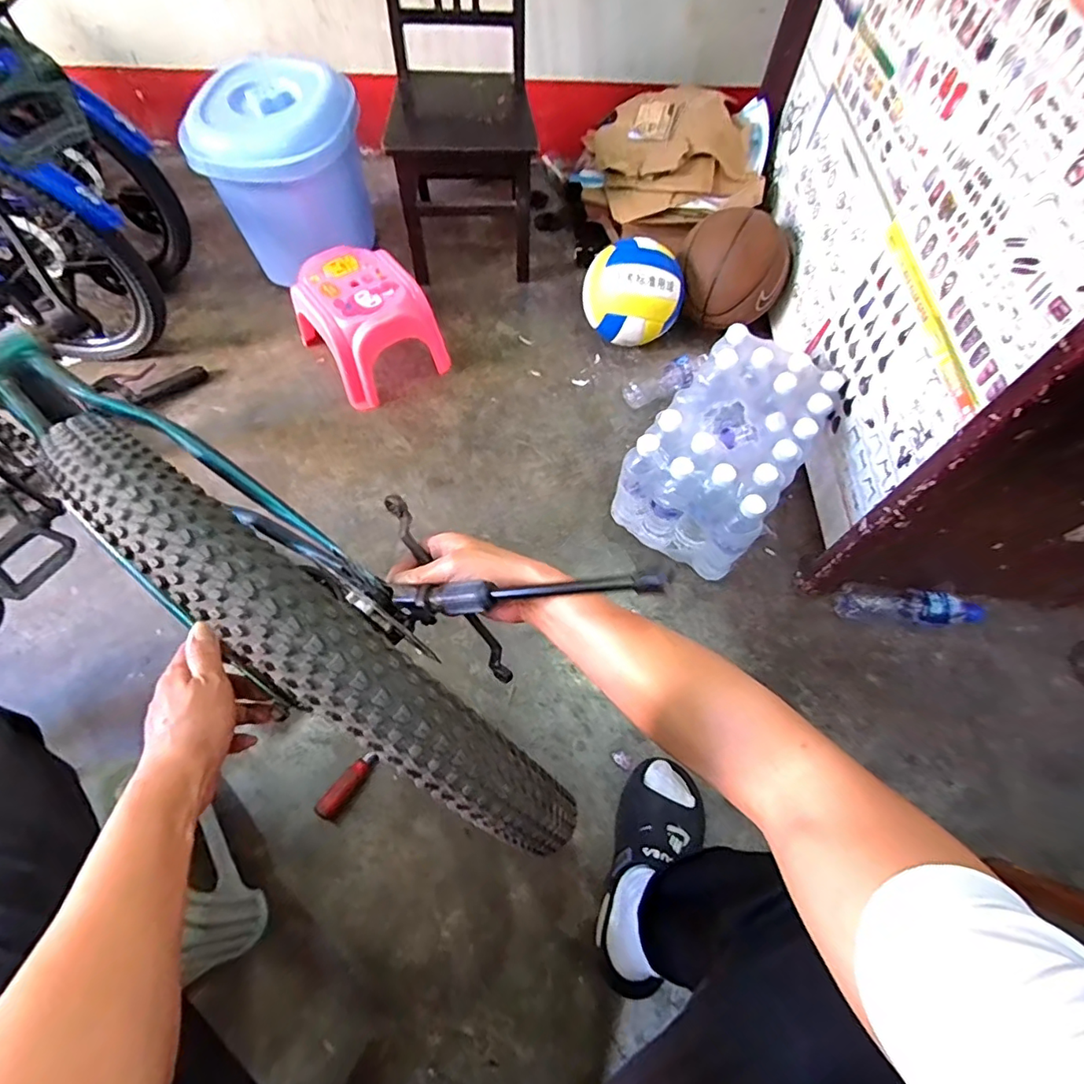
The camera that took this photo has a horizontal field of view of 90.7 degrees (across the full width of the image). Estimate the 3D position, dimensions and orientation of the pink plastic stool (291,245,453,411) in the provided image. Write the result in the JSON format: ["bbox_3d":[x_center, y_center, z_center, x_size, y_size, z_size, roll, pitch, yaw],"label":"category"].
[{"bbox_3d":[-0.361,-0.450,1.110,0.225,0.179,0.265,-33,67,-17],"label":"pink plastic stool"}]

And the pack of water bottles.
[{"bbox_3d":[0.321,-0.155,0.948,0.221,0.220,0.352,34,66,14],"label":"pack of water bottles"}]

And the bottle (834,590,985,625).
[{"bbox_3d":[0.617,0.111,0.899,0.237,0.052,0.051,6,62,2],"label":"bottle"}]

